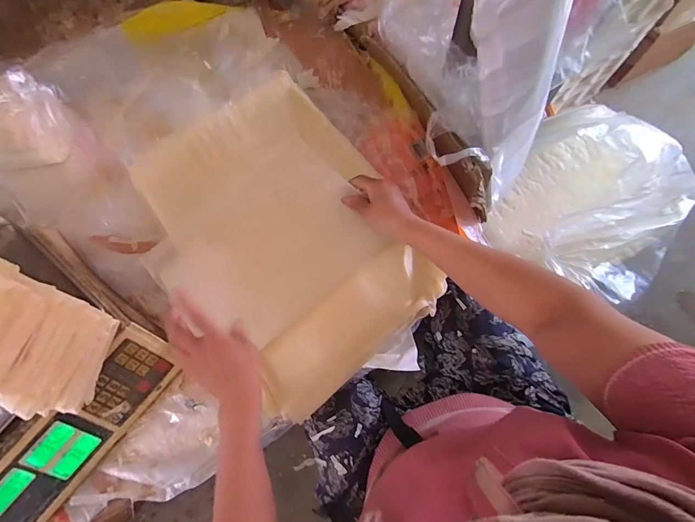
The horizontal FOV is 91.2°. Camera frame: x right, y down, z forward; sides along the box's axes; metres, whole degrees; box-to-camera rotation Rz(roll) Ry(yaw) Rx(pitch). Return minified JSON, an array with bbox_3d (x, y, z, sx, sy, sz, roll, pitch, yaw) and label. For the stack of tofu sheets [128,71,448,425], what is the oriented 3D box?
[{"bbox_3d":[-0.109,-0.058,0.543,0.352,0.041,0.498,-37,74,-9],"label":"stack of tofu sheets"}]

